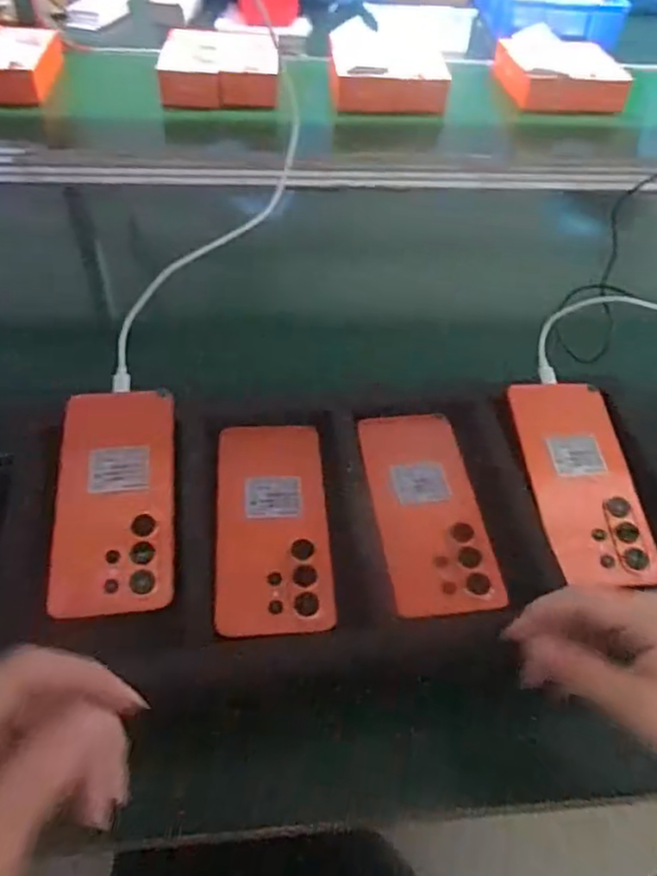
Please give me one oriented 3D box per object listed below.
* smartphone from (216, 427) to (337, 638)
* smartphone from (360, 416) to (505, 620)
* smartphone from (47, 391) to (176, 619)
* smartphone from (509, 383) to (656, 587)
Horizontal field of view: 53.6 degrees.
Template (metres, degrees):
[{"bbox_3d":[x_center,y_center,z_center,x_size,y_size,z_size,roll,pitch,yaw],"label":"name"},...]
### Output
[{"bbox_3d":[-0.039,0.058,0.460,0.076,0.013,0.163,-2,49,-6],"label":"smartphone"},{"bbox_3d":[0.072,0.049,0.472,0.076,0.009,0.160,-3,54,-10],"label":"smartphone"},{"bbox_3d":[-0.147,0.038,0.453,0.078,0.006,0.167,-2,58,-12],"label":"smartphone"},{"bbox_3d":[0.188,0.029,0.486,0.075,0.007,0.164,-1,59,-4],"label":"smartphone"}]

